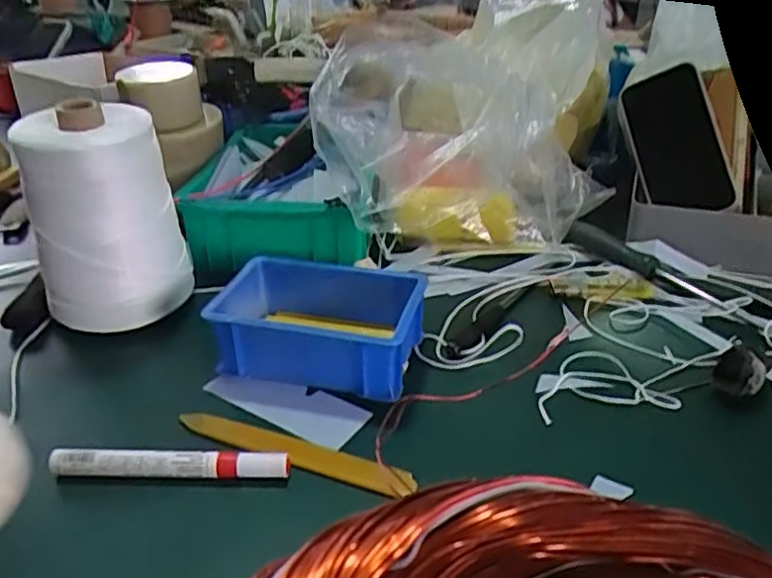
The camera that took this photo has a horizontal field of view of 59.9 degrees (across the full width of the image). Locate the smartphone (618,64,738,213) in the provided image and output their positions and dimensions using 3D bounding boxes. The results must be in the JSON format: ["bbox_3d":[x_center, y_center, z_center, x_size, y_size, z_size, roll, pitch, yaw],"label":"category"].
[{"bbox_3d":[0.267,-0.134,0.623,0.076,0.144,0.014,-21,-19,39],"label":"smartphone"}]

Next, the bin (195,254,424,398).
[{"bbox_3d":[-0.053,0.027,0.500,0.153,0.056,0.102,8,32,13],"label":"bin"}]

